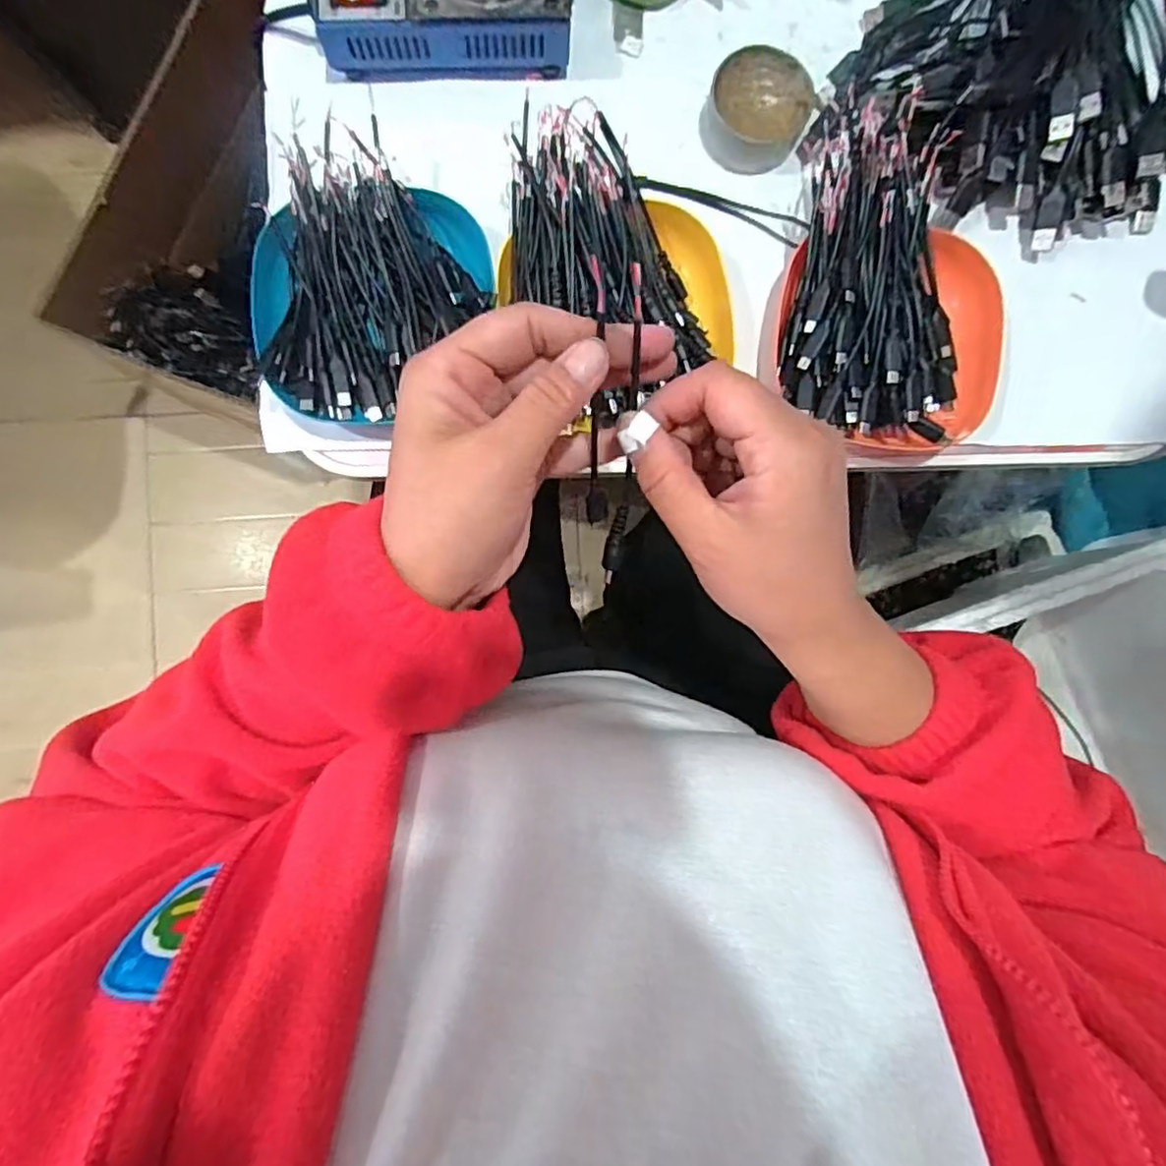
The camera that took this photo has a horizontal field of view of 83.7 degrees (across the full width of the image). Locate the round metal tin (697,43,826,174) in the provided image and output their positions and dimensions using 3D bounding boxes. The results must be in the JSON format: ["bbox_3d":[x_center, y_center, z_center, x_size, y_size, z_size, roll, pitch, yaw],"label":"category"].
[{"bbox_3d":[0.109,-0.297,0.411,0.063,0.027,0.059,0,89,-3],"label":"round metal tin"}]

